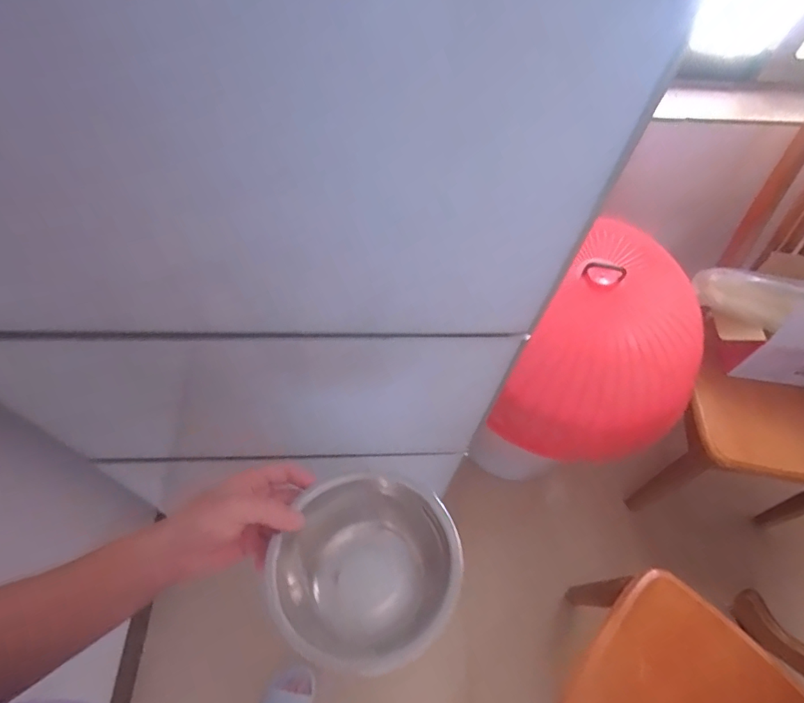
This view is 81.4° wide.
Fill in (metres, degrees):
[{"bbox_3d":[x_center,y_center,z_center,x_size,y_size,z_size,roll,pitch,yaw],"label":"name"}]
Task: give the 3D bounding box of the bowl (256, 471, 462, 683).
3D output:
[{"bbox_3d":[-0.030,0.179,0.388,0.145,0.063,0.146,2,58,-3],"label":"bowl"}]

